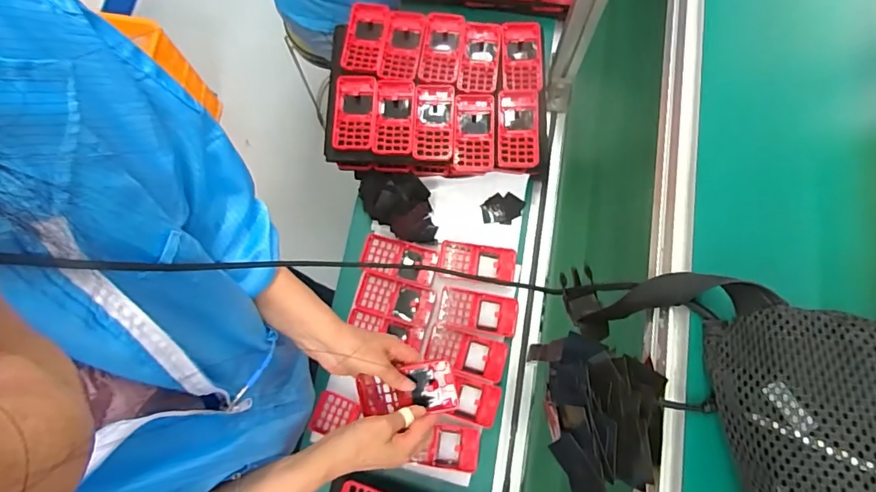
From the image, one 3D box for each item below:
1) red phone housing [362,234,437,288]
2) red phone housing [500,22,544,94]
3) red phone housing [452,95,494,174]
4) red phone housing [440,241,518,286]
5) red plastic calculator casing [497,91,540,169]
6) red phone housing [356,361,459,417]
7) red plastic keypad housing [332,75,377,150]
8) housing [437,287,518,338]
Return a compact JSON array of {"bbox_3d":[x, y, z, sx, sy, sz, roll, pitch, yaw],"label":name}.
[{"bbox_3d":[-0.063,0.023,0.762,0.121,0.020,0.065,15,75,4],"label":"red phone housing"},{"bbox_3d":[0.136,-0.307,0.756,0.063,0.012,0.127,1,74,0],"label":"red phone housing"},{"bbox_3d":[0.056,-0.176,0.741,0.061,0.025,0.121,2,74,1],"label":"red phone housing"},{"bbox_3d":[0.063,0.029,0.761,0.117,0.023,0.062,9,75,2],"label":"red phone housing"},{"bbox_3d":[0.127,-0.185,0.749,0.067,0.019,0.122,2,74,1],"label":"red plastic calculator casing"},{"bbox_3d":[-0.039,0.180,0.590,0.123,0.024,0.058,-9,74,10],"label":"red phone housing"},{"bbox_3d":[-0.133,-0.211,0.745,0.064,0.014,0.123,3,74,1],"label":"red plastic keypad housing"},{"bbox_3d":[0.063,0.104,0.738,0.120,0.008,0.060,10,75,3],"label":"housing"}]

